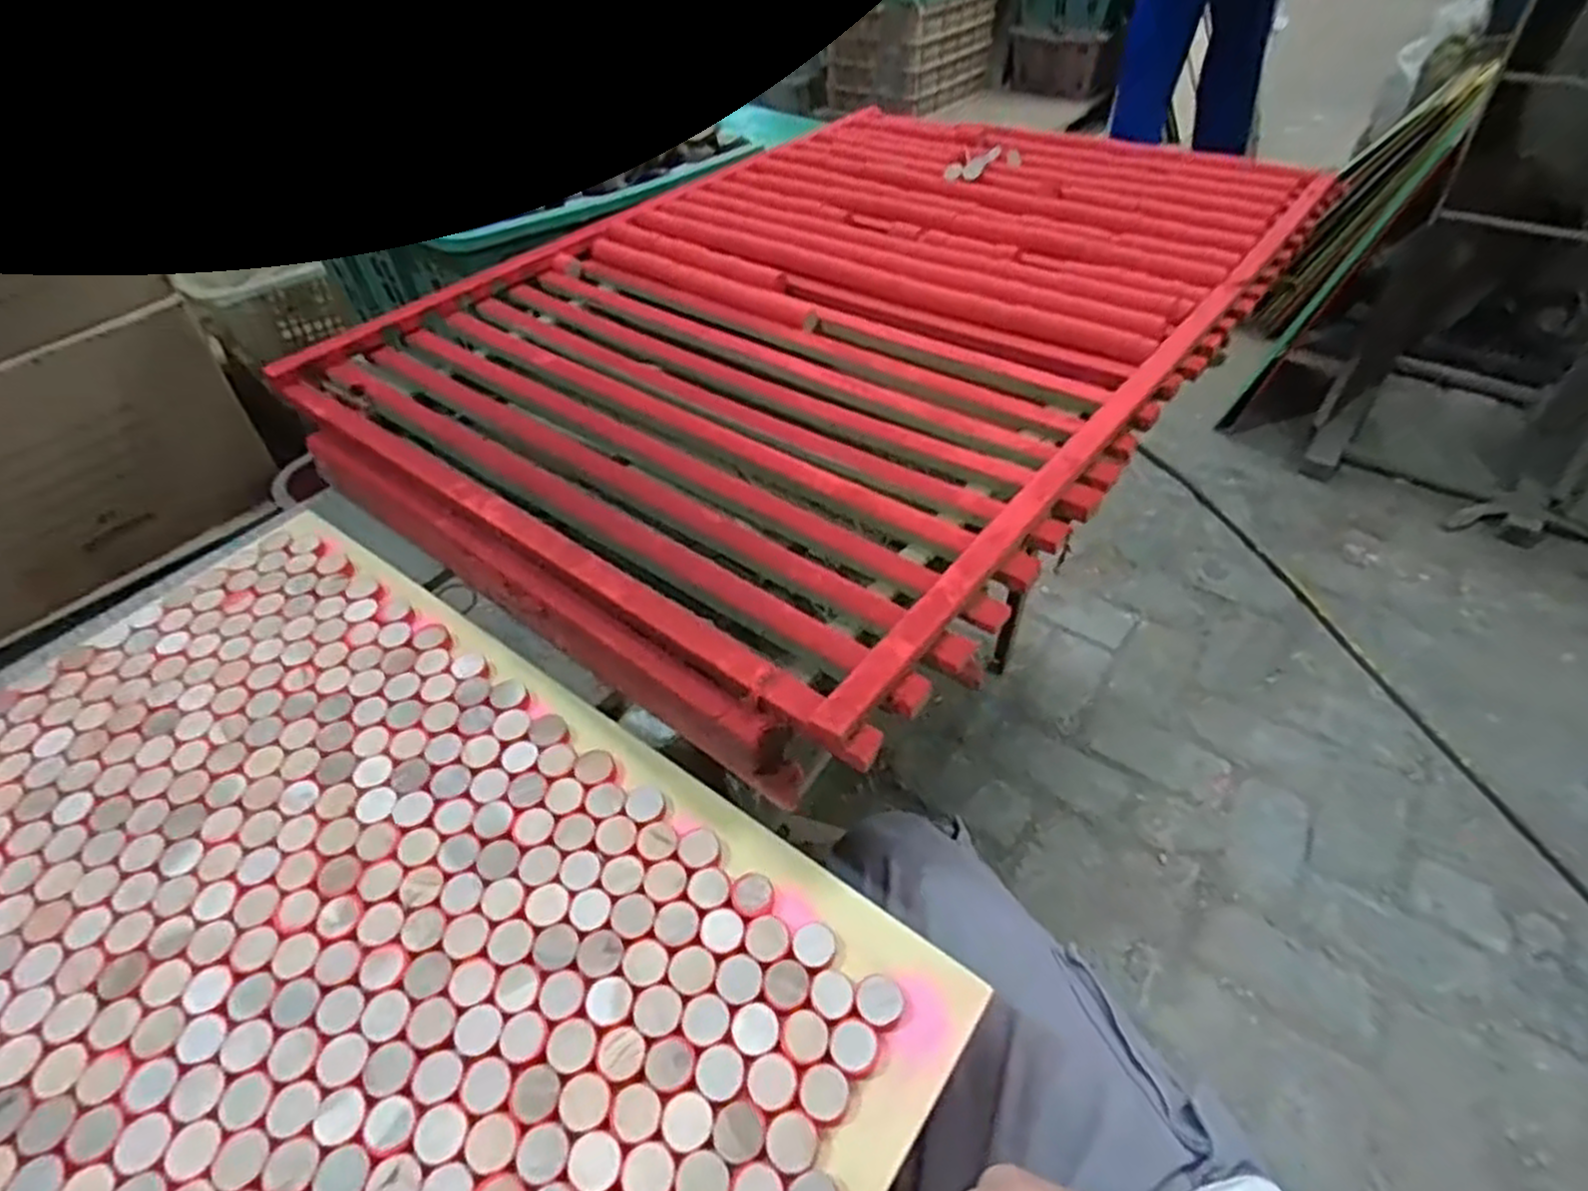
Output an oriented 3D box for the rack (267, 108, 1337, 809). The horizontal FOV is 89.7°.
[{"bbox_3d":[0.045,-0.281,0.732,0.625,0.050,0.846,28,53,28],"label":"rack"}]

